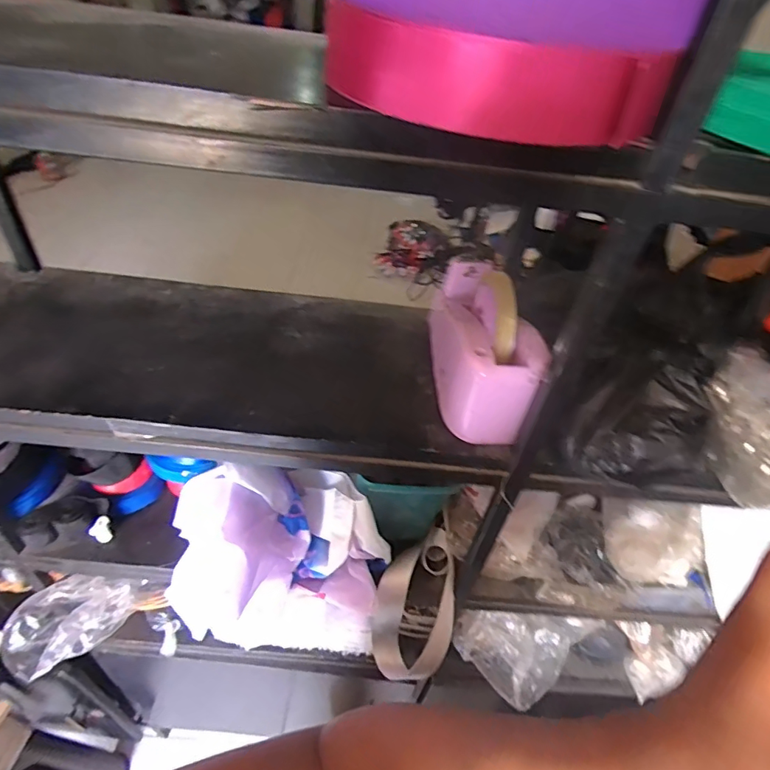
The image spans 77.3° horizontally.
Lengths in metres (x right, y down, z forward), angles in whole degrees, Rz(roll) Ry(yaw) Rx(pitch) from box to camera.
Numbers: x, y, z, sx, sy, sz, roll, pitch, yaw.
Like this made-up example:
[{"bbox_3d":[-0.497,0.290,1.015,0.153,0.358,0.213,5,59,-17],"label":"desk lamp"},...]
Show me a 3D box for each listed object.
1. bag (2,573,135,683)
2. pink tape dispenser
[{"bbox_3d":[-0.420,0.315,0.645,0.054,0.119,0.154,32,48,25],"label":"bag"},{"bbox_3d":[0.085,-0.052,0.477,0.076,0.117,0.196,-1,43,-8],"label":"pink tape dispenser"}]

